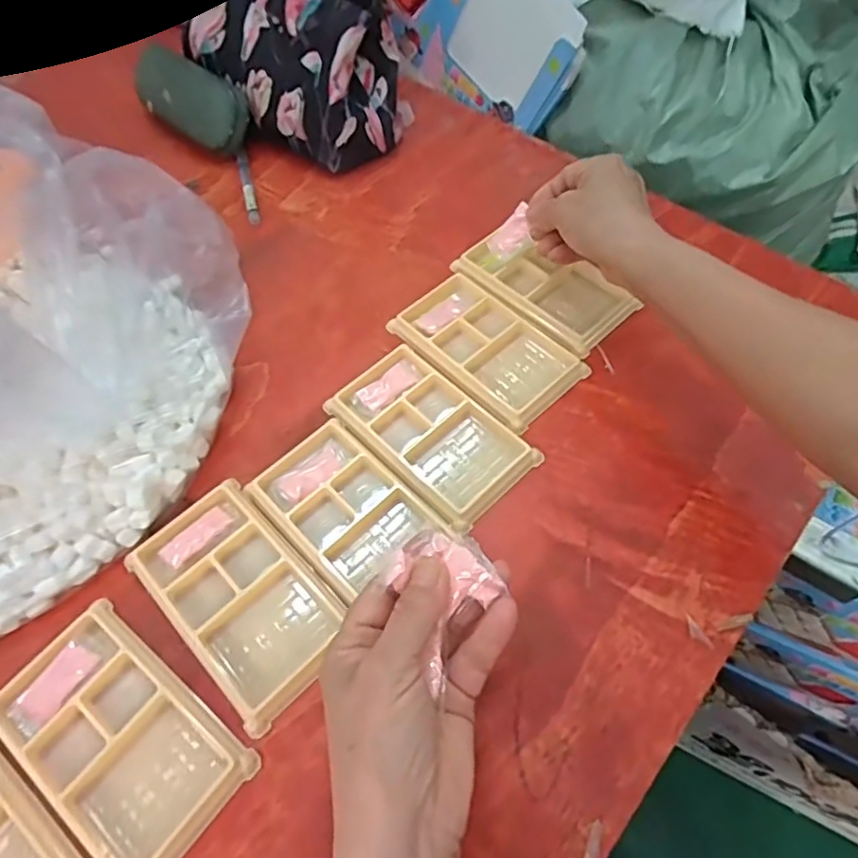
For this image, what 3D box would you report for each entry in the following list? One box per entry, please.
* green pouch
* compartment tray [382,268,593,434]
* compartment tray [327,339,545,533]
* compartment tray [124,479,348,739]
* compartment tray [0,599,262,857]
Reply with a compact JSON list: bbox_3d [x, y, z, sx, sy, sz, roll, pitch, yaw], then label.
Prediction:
[{"bbox_3d":[-0.229,-0.315,0.578,0.146,0.056,0.054,37,66,20],"label":"green pouch"},{"bbox_3d":[0.043,-0.062,0.452,0.135,0.010,0.078,40,67,21],"label":"compartment tray"},{"bbox_3d":[0.000,0.002,0.414,0.135,0.009,0.082,41,67,21],"label":"compartment tray"},{"bbox_3d":[-0.112,0.097,0.354,0.078,0.008,0.132,-39,67,-21],"label":"compartment tray"},{"bbox_3d":[-0.165,0.162,0.314,0.133,0.009,0.077,34,65,18],"label":"compartment tray"}]

